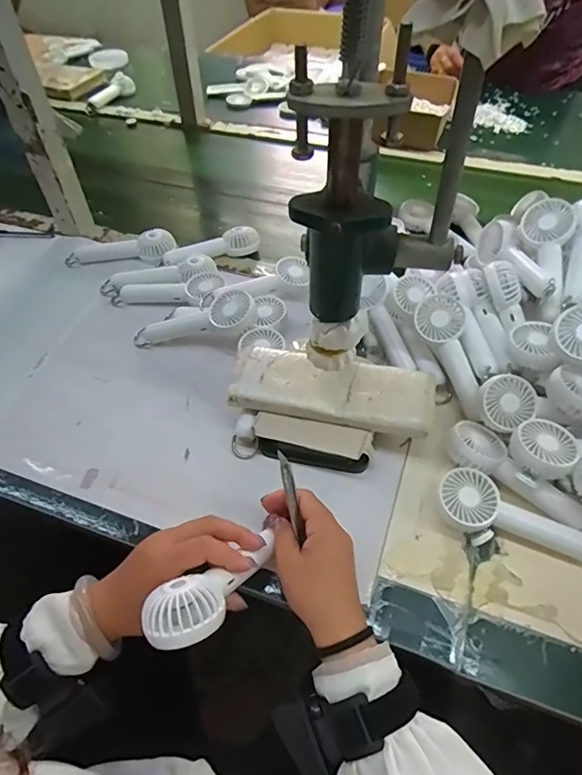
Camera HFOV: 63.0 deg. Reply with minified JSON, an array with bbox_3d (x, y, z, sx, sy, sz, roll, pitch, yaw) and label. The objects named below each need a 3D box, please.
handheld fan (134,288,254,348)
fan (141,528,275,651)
[{"bbox_3d":[-0.121,-0.083,0.608,0.161,0.035,0.051,-13,49,20],"label":"handheld fan"},{"bbox_3d":[-0.051,0.152,0.373,0.047,0.028,0.135,33,24,24],"label":"fan"}]

